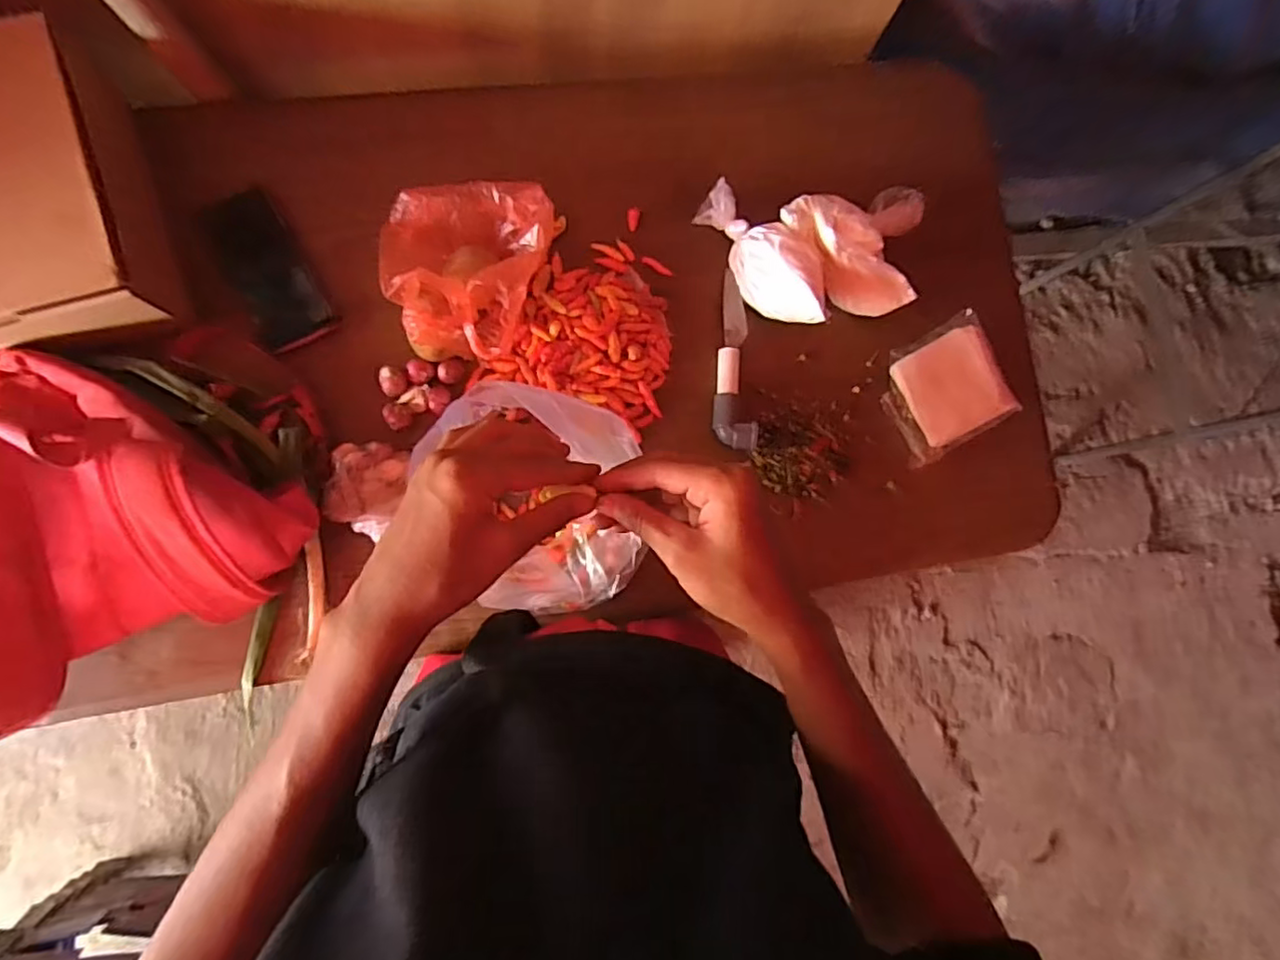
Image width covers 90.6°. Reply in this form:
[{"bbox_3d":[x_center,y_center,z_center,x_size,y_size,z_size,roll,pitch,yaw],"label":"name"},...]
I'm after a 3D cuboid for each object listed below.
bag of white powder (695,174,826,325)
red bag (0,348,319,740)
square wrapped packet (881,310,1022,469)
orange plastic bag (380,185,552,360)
[{"bbox_3d":[0.141,-0.242,0.678,0.079,0.060,0.180,-35,76,-10],"label":"bag of white powder"},{"bbox_3d":[-0.530,0.034,0.534,0.420,0.160,0.302,-27,88,-9],"label":"red bag"},{"bbox_3d":[0.346,-0.104,0.715,0.151,0.027,0.127,-28,88,-9],"label":"square wrapped packet"},{"bbox_3d":[-0.172,-0.210,0.624,0.165,0.086,0.186,1,84,-7],"label":"orange plastic bag"}]

